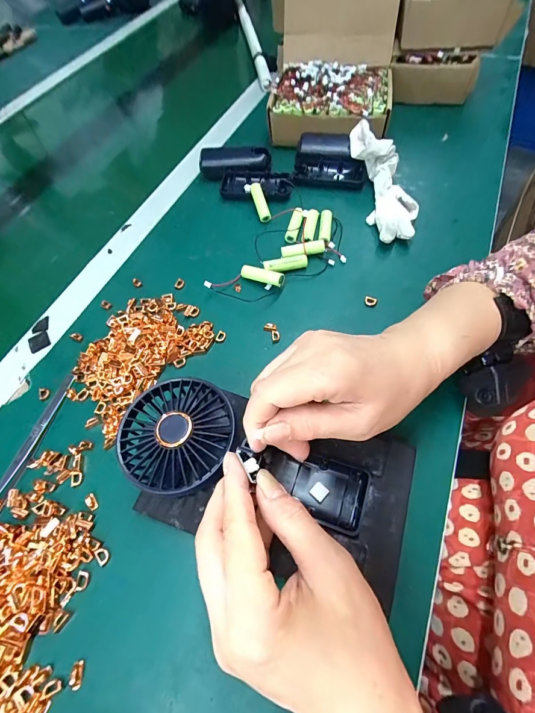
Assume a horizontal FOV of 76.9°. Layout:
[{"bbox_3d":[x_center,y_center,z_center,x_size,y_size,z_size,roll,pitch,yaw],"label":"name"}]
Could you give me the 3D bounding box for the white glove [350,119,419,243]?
[{"bbox_3d":[0.138,-0.208,0.400,0.052,0.034,0.163,-11,75,-3],"label":"white glove"}]

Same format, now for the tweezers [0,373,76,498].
[{"bbox_3d":[-0.215,0.081,0.301,0.016,0.005,0.148,15,62,11],"label":"tweezers"}]

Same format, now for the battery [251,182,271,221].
[{"bbox_3d":[-0.009,-0.196,0.426,0.011,0.015,0.056,-16,74,-6],"label":"battery"}]

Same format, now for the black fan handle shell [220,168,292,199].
[{"bbox_3d":[-0.016,-0.234,0.460,0.095,0.013,0.049,2,61,4],"label":"black fan handle shell"}]

